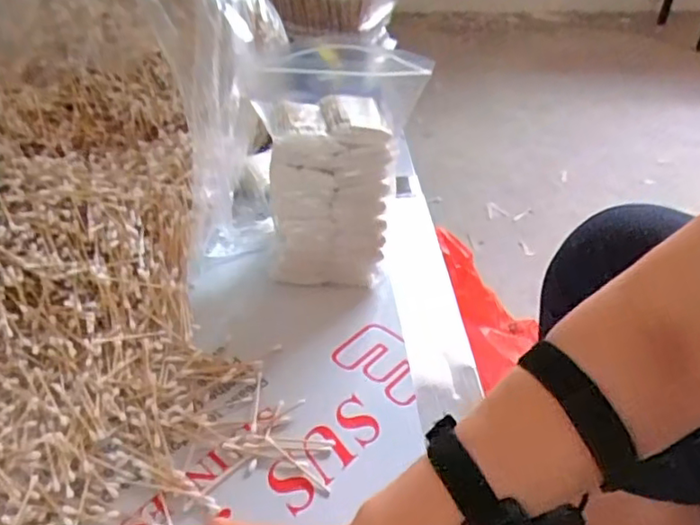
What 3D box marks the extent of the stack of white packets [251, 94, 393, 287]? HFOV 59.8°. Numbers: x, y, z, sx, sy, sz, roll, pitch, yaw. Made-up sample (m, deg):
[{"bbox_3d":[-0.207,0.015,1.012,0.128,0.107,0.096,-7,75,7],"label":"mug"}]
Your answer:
[{"bbox_3d":[-0.026,-0.072,0.623,0.115,0.190,0.072,-3,39,-6],"label":"stack of white packets"}]

